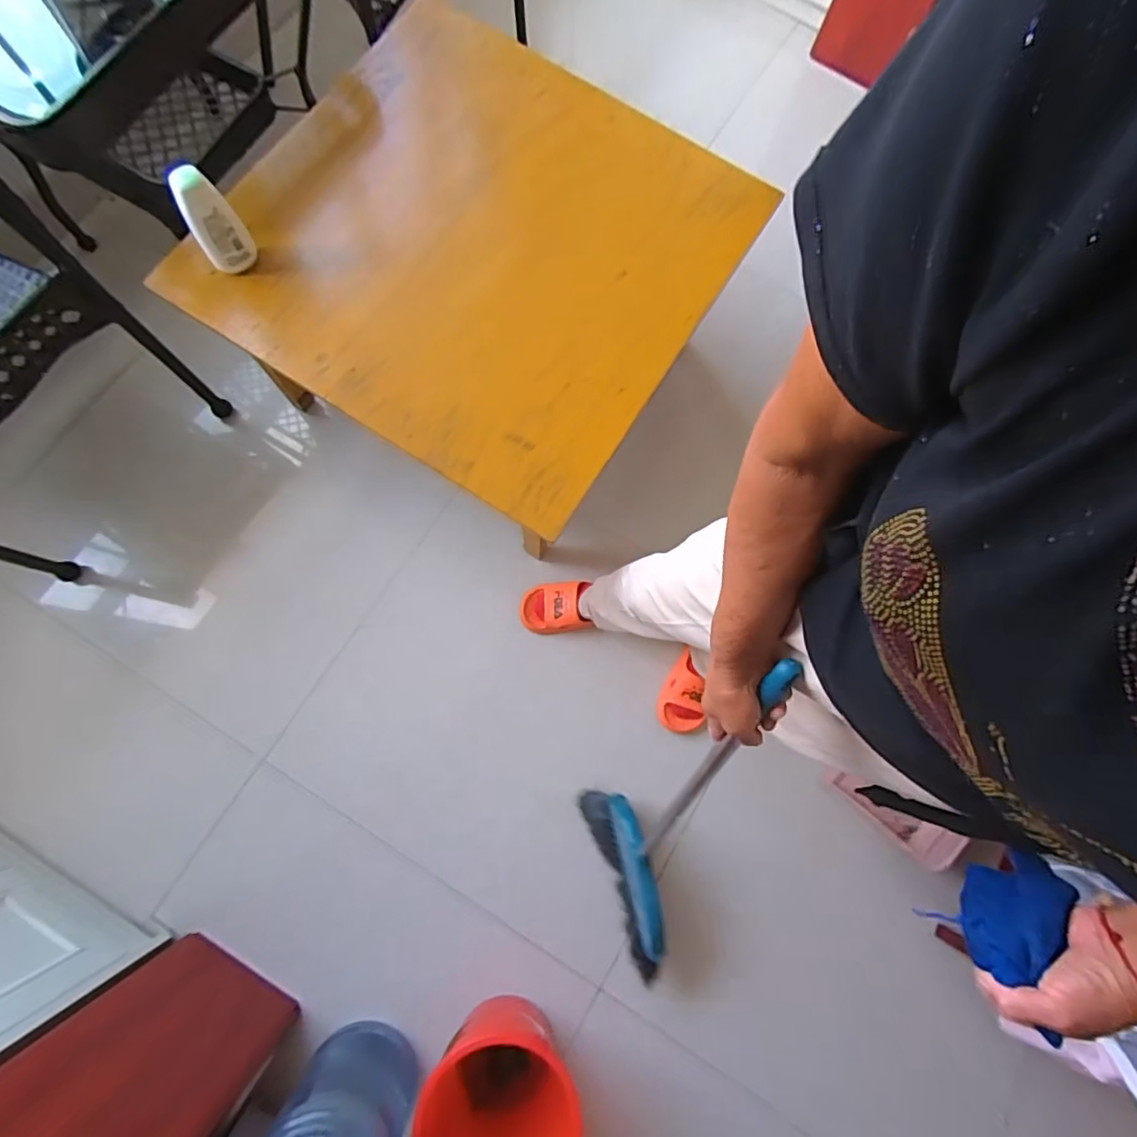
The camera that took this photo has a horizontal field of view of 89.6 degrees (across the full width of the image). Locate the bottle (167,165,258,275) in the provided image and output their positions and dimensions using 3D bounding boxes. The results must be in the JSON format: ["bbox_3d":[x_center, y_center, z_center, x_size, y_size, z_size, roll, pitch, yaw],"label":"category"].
[{"bbox_3d":[-0.525,-0.509,0.852,0.069,0.170,0.032,-42,81,-11],"label":"bottle"}]

